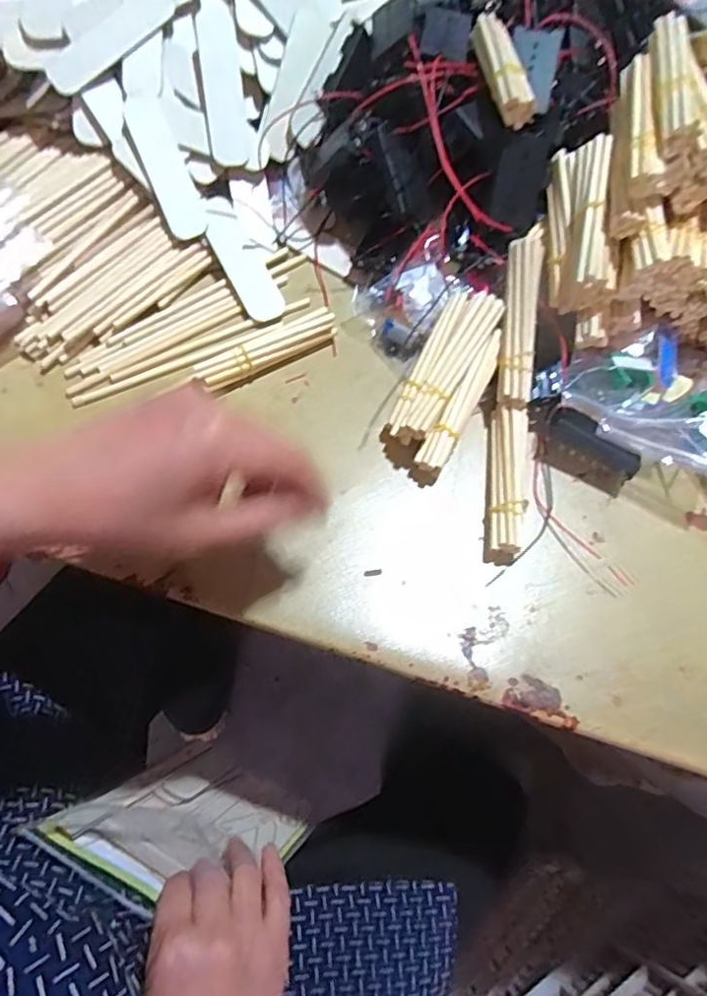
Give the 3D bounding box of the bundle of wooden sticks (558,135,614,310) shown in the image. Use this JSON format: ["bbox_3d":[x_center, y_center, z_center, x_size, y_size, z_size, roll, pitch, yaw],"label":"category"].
[{"bbox_3d":[0.146,-0.172,0.377,0.032,0.036,0.101,5,85,-1],"label":"bundle of wooden sticks"}]

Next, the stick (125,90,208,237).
[{"bbox_3d":[-0.138,-0.241,0.444,0.028,0.010,0.106,-22,93,-6],"label":"stick"}]

